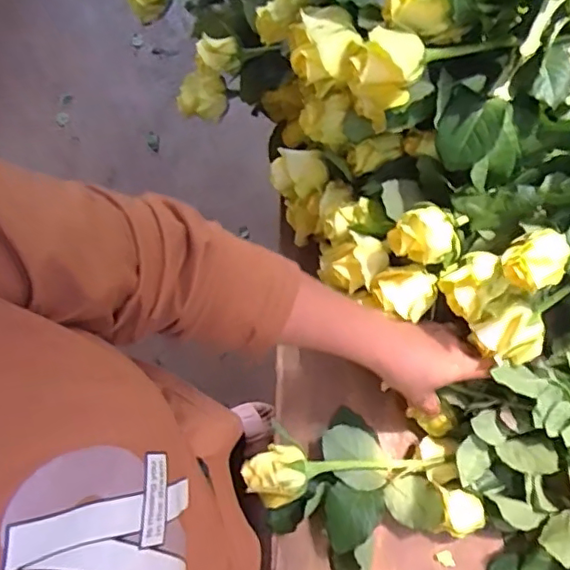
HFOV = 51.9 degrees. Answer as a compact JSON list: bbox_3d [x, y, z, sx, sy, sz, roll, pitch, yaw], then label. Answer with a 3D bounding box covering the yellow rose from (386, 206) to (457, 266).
[{"bbox_3d":[0.111,-0.036,0.470,0.050,0.051,0.043,24,71,11],"label":"yellow rose"}]

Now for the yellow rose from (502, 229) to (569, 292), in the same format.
[{"bbox_3d":[0.180,-0.019,0.415,0.040,0.032,0.045,39,75,15],"label":"yellow rose"}]

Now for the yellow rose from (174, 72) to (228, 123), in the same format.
[{"bbox_3d":[-0.094,-0.212,0.661,0.057,0.040,0.048,-8,69,-2],"label":"yellow rose"}]

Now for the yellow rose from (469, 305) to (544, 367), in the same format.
[{"bbox_3d":[0.183,0.044,0.475,0.052,0.036,0.041,-23,70,-7],"label":"yellow rose"}]

